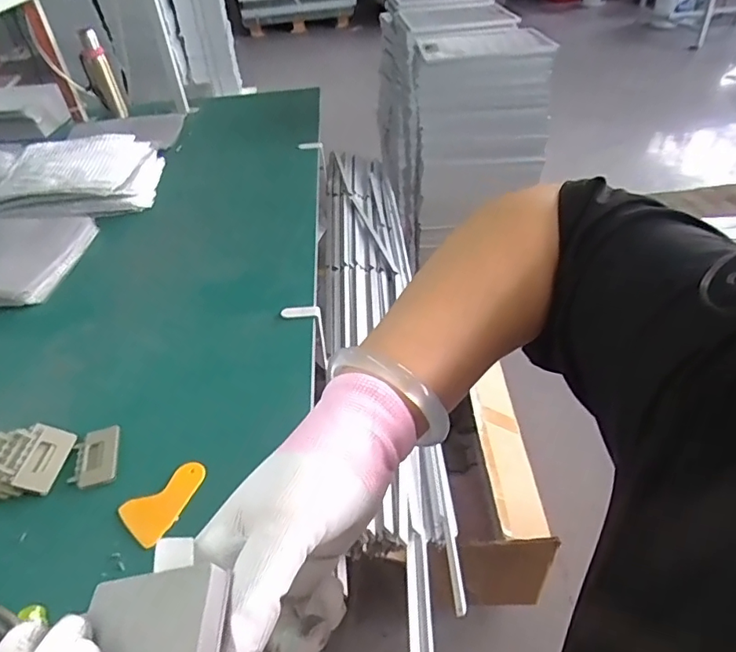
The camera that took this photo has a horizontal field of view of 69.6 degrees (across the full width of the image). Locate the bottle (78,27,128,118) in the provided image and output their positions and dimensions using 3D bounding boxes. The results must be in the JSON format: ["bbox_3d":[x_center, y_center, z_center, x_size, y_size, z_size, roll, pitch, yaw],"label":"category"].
[{"bbox_3d":[-0.788,-0.739,1.559,0.075,0.222,0.060,-20,43,-16],"label":"bottle"}]

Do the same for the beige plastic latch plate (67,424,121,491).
[{"bbox_3d":[-0.343,0.165,0.667,0.057,0.007,0.090,-13,41,-9],"label":"beige plastic latch plate"}]

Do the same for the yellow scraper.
[{"bbox_3d":[-0.243,0.202,0.624,0.062,0.007,0.106,20,45,13],"label":"yellow scraper"}]

